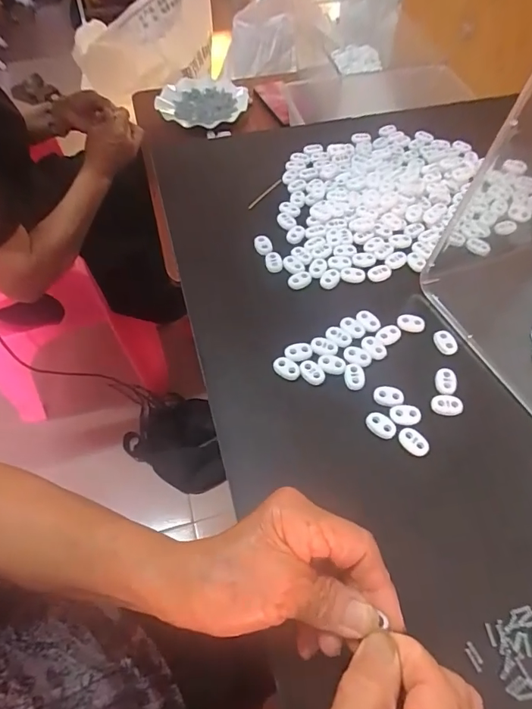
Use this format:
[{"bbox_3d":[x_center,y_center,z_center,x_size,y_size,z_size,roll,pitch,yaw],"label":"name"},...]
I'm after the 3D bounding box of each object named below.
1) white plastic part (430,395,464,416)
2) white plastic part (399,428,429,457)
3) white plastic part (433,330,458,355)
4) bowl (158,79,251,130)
[{"bbox_3d":[0.138,0.038,0.348,0.024,0.005,0.015,10,58,6],"label":"white plastic part"},{"bbox_3d":[0.108,0.064,0.332,0.014,0.006,0.023,-36,64,-21],"label":"white plastic part"},{"bbox_3d":[0.148,-0.010,0.377,0.016,0.006,0.021,-16,59,-10],"label":"white plastic part"},{"bbox_3d":[-0.141,-0.539,0.968,0.180,0.026,0.179,0,57,0],"label":"bowl"}]

